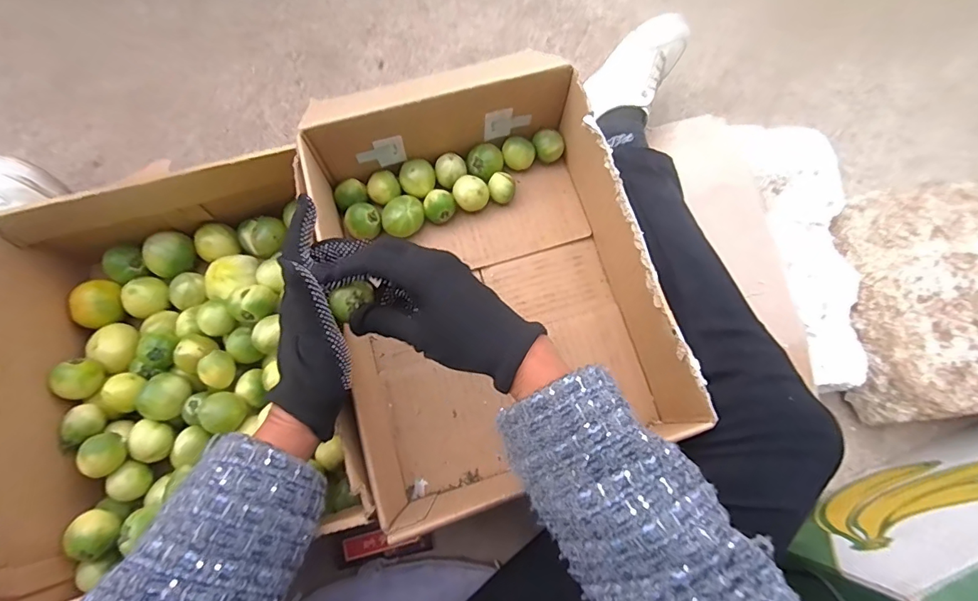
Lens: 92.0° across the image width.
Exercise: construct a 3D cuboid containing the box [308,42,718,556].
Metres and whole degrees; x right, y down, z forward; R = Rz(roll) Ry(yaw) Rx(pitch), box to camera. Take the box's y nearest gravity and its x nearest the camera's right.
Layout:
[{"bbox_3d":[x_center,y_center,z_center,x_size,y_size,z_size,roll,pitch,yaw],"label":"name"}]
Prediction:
[{"bbox_3d":[0.001,-0.016,0.458,0.280,0.105,0.357,-18,79,-5],"label":"box"}]

